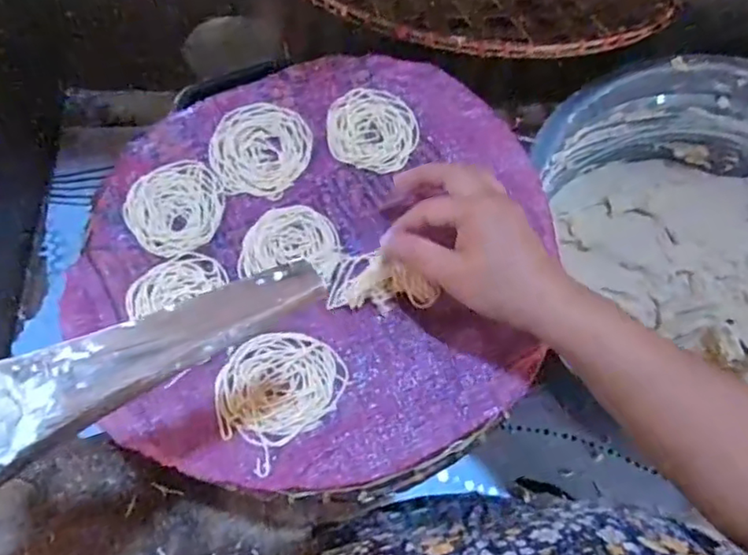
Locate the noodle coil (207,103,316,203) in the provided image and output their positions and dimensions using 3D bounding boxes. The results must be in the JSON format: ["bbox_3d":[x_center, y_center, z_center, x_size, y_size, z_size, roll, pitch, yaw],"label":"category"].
[{"bbox_3d":[-0.091,-0.103,0.491,0.077,0.005,0.082,1,67,-2],"label":"noodle coil"}]

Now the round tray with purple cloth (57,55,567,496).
[{"bbox_3d":[-0.037,-0.017,0.455,0.346,0.014,0.318,1,67,-2],"label":"round tray with purple cloth"}]

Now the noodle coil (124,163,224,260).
[{"bbox_3d":[-0.151,-0.055,0.469,0.072,0.005,0.073,1,67,-2],"label":"noodle coil"}]

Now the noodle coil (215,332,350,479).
[{"bbox_3d":[-0.066,0.074,0.417,0.087,0.008,0.072,-39,73,-17],"label":"noodle coil"}]

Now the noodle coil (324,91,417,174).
[{"bbox_3d":[-0.001,-0.122,0.503,0.072,0.009,0.071,1,67,-2],"label":"noodle coil"}]

